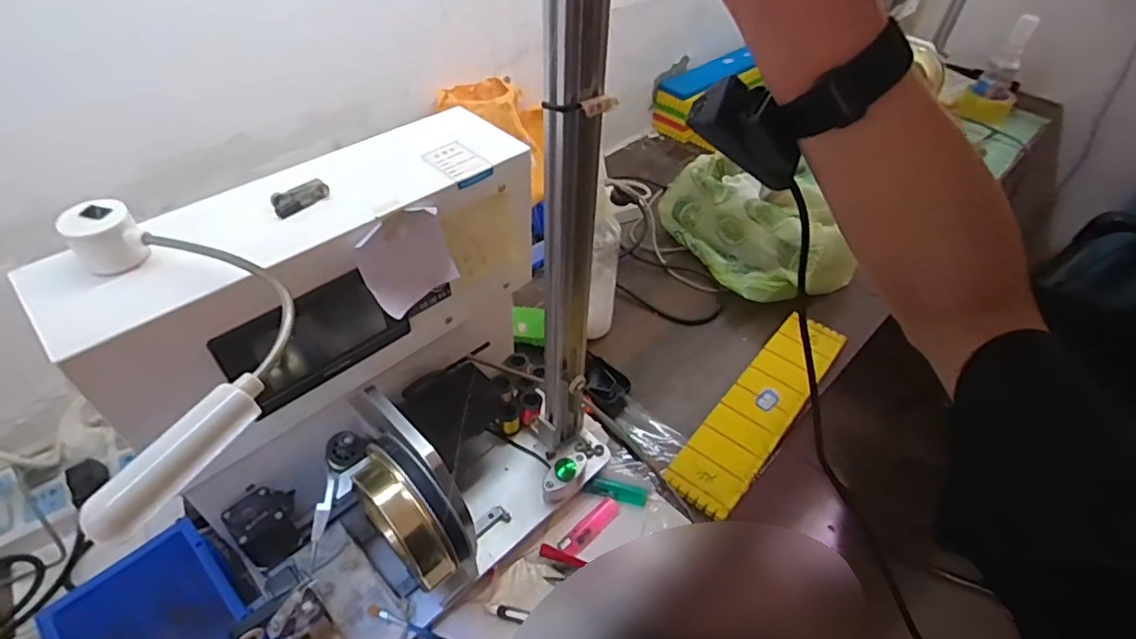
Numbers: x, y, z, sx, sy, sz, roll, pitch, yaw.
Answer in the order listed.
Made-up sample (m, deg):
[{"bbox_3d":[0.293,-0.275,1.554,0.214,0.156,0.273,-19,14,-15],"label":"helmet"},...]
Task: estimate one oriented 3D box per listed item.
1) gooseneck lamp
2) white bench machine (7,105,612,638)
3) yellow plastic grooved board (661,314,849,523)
[{"bbox_3d":[-0.207,0.001,0.315,0.100,0.029,0.229,-23,51,-23],"label":"gooseneck lamp"},{"bbox_3d":[-0.141,0.071,0.499,0.244,0.333,0.341,36,54,28],"label":"white bench machine"},{"bbox_3d":[0.234,0.104,0.704,0.079,0.023,0.318,32,52,25],"label":"yellow plastic grooved board"}]

